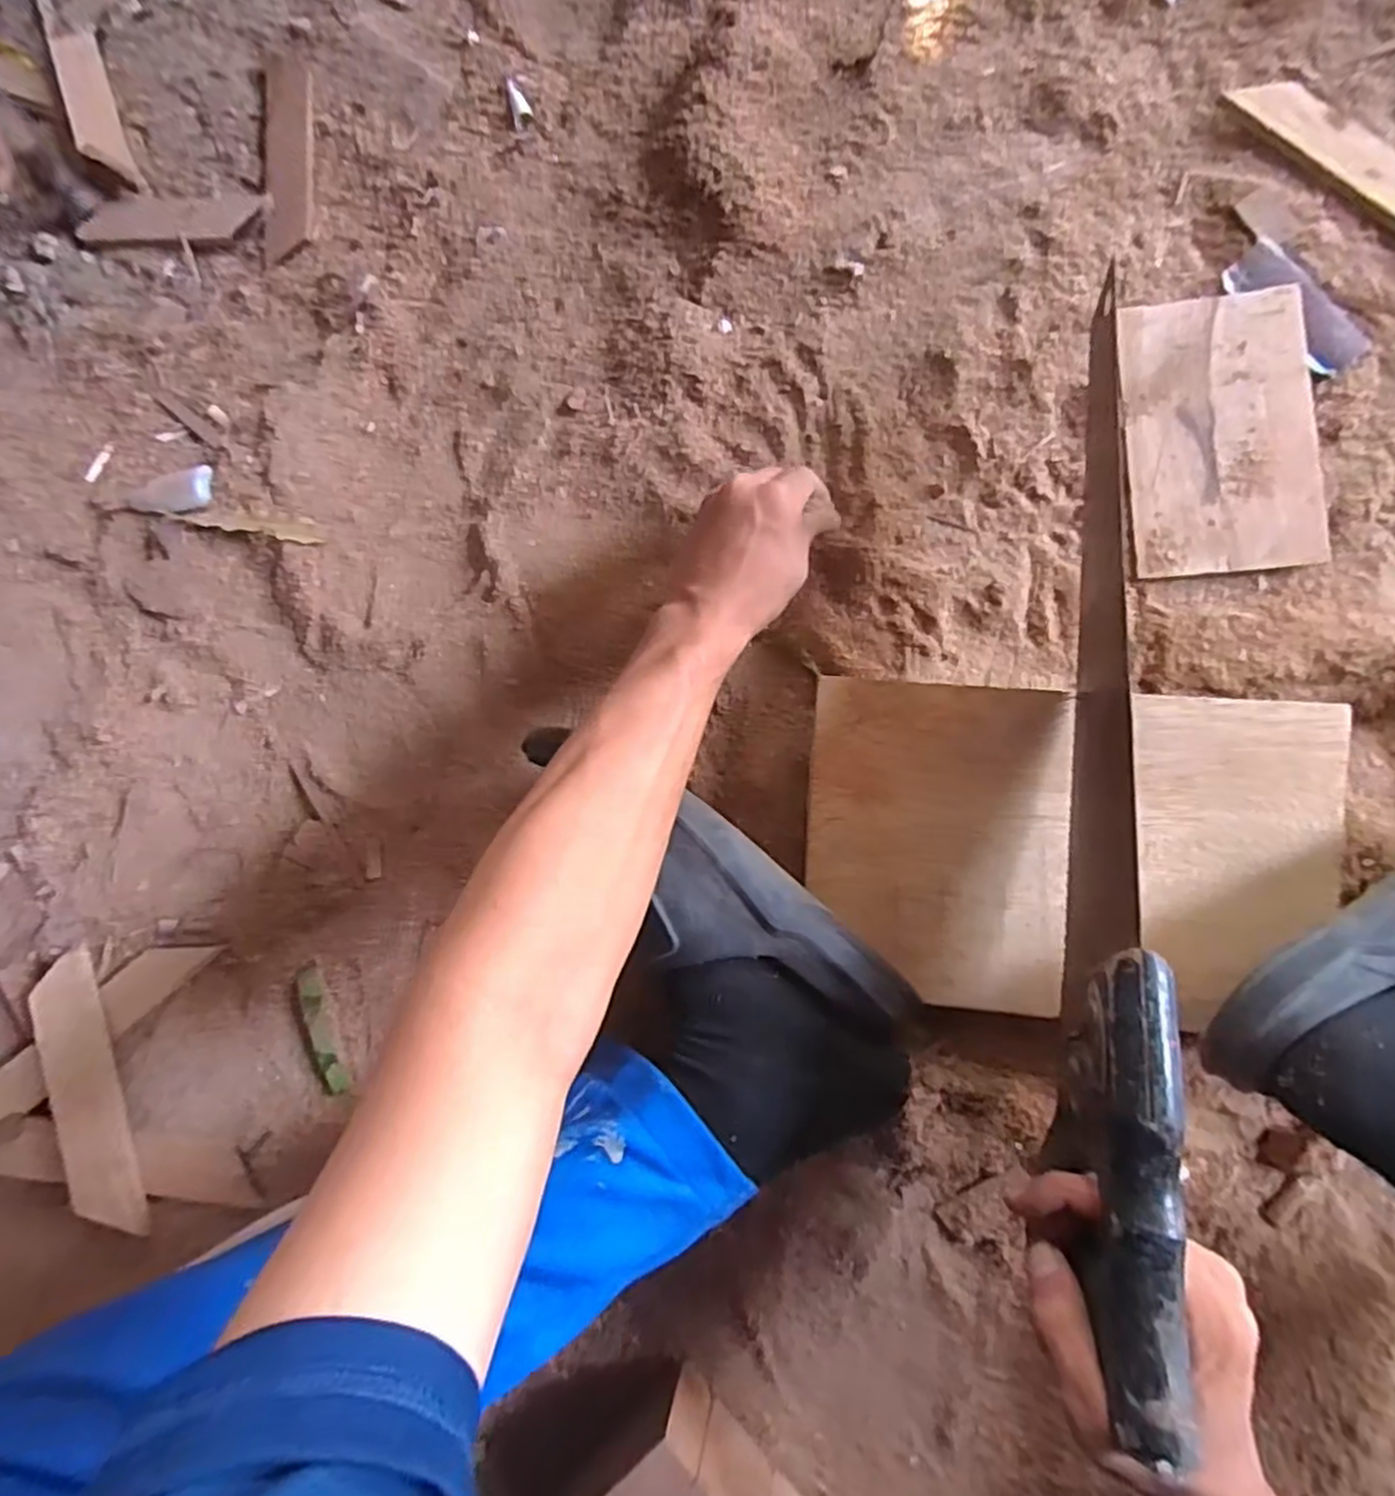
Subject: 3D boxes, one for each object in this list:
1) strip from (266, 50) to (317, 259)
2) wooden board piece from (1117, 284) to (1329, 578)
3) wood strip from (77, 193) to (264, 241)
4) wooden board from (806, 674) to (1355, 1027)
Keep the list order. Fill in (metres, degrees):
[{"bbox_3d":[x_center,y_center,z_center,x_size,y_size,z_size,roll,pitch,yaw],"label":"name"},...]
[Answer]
[{"bbox_3d":[-0.321,-0.472,0.571,0.043,0.005,0.172,-4,83,6],"label":"strip"},{"bbox_3d":[0.339,-0.206,0.470,0.112,0.013,0.185,-2,83,6],"label":"wooden board piece"},{"bbox_3d":[-0.430,-0.432,0.584,0.158,0.006,0.043,8,84,7],"label":"wood strip"},{"bbox_3d":[0.211,0.061,0.420,0.285,0.009,0.186,4,90,7],"label":"wooden board"}]

